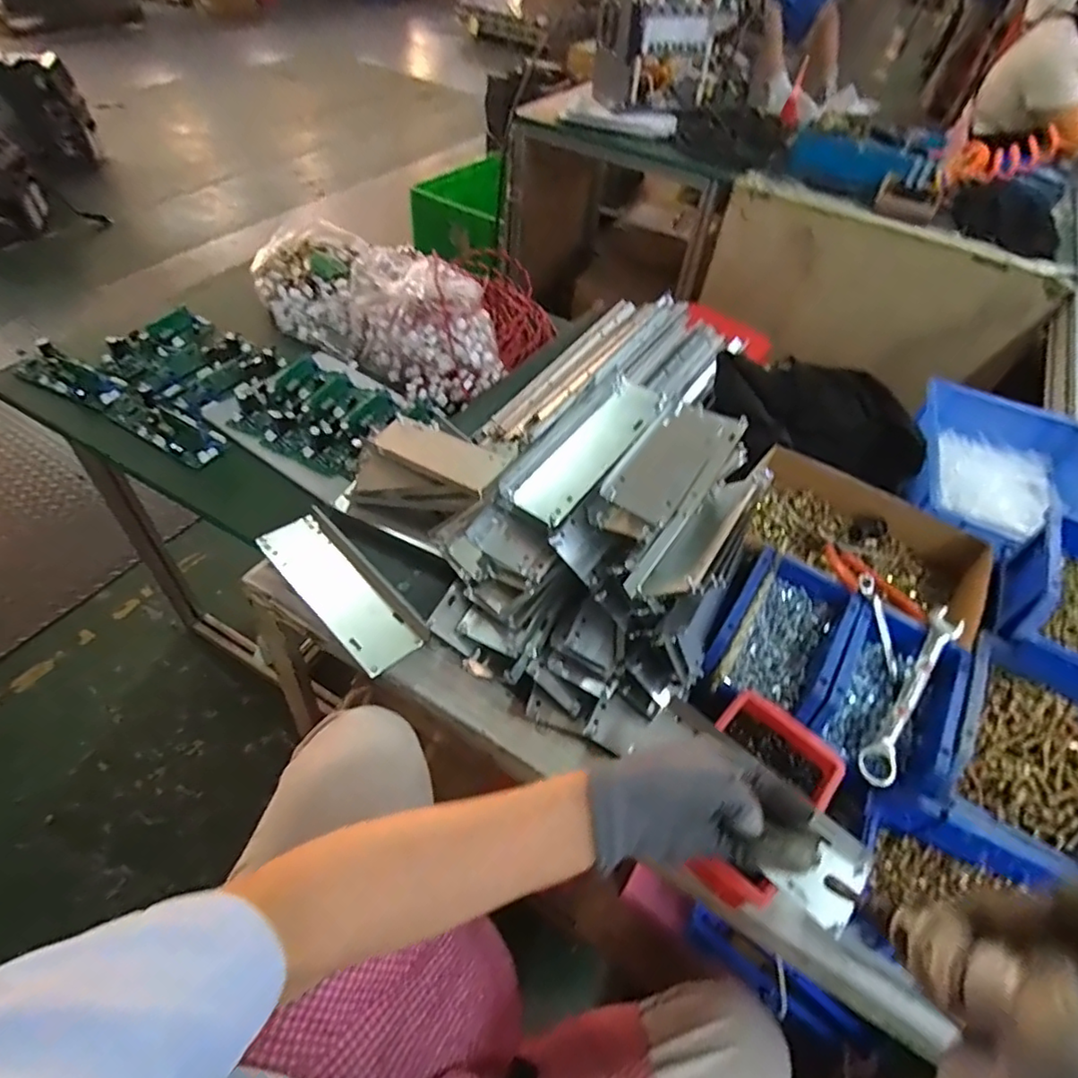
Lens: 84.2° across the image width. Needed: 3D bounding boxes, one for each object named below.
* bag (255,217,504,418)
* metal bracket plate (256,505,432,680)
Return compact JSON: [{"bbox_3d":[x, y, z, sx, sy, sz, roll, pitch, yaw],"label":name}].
[{"bbox_3d":[-0.261,-0.399,0.983,0.521,0.117,0.246,34,55,20],"label":"bag"},{"bbox_3d":[-0.186,0.046,0.571,0.072,0.022,0.190,-36,62,-30],"label":"metal bracket plate"}]

